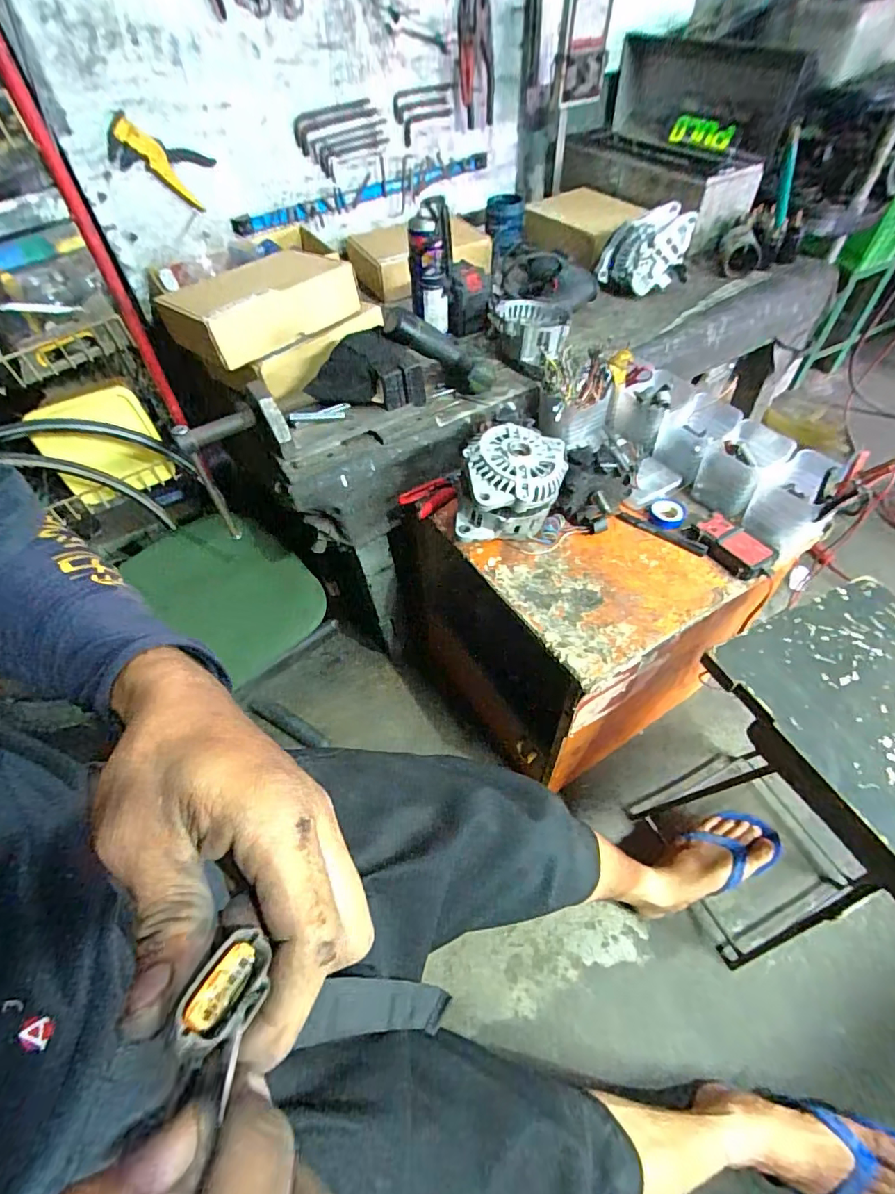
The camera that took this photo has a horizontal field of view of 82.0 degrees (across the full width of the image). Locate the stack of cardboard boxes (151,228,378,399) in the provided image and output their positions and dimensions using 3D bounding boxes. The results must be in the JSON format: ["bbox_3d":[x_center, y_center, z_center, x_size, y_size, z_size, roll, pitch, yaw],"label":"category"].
[{"bbox_3d":[-0.303,-0.479,0.882,0.277,0.132,0.224,-39,60,-24],"label":"stack of cardboard boxes"}]

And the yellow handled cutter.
[{"bbox_3d":[-0.511,-0.777,0.943,0.163,0.158,0.025,-21,56,-12],"label":"yellow handled cutter"}]

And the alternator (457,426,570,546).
[{"bbox_3d":[0.091,-0.156,0.730,0.133,0.122,0.165,11,54,11],"label":"alternator"}]

